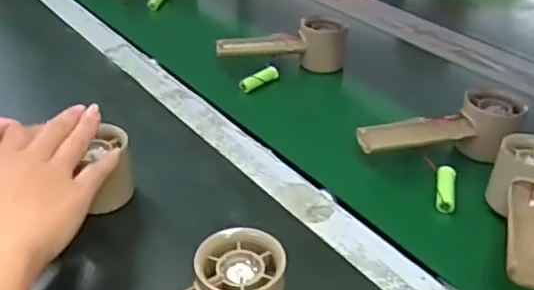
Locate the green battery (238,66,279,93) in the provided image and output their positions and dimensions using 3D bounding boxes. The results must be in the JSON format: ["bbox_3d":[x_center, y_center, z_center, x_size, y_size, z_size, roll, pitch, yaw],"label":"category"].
[{"bbox_3d":[-0.009,-0.077,0.654,0.051,0.017,0.012,-24,42,-30],"label":"green battery"}]

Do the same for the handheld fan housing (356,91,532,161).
[{"bbox_3d":[0.166,-0.008,0.534,0.159,0.060,0.047,-8,36,-11],"label":"handheld fan housing"}]

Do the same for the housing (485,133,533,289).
[{"bbox_3d":[0.199,0.056,0.428,0.055,0.049,0.153,12,38,17],"label":"housing"}]

